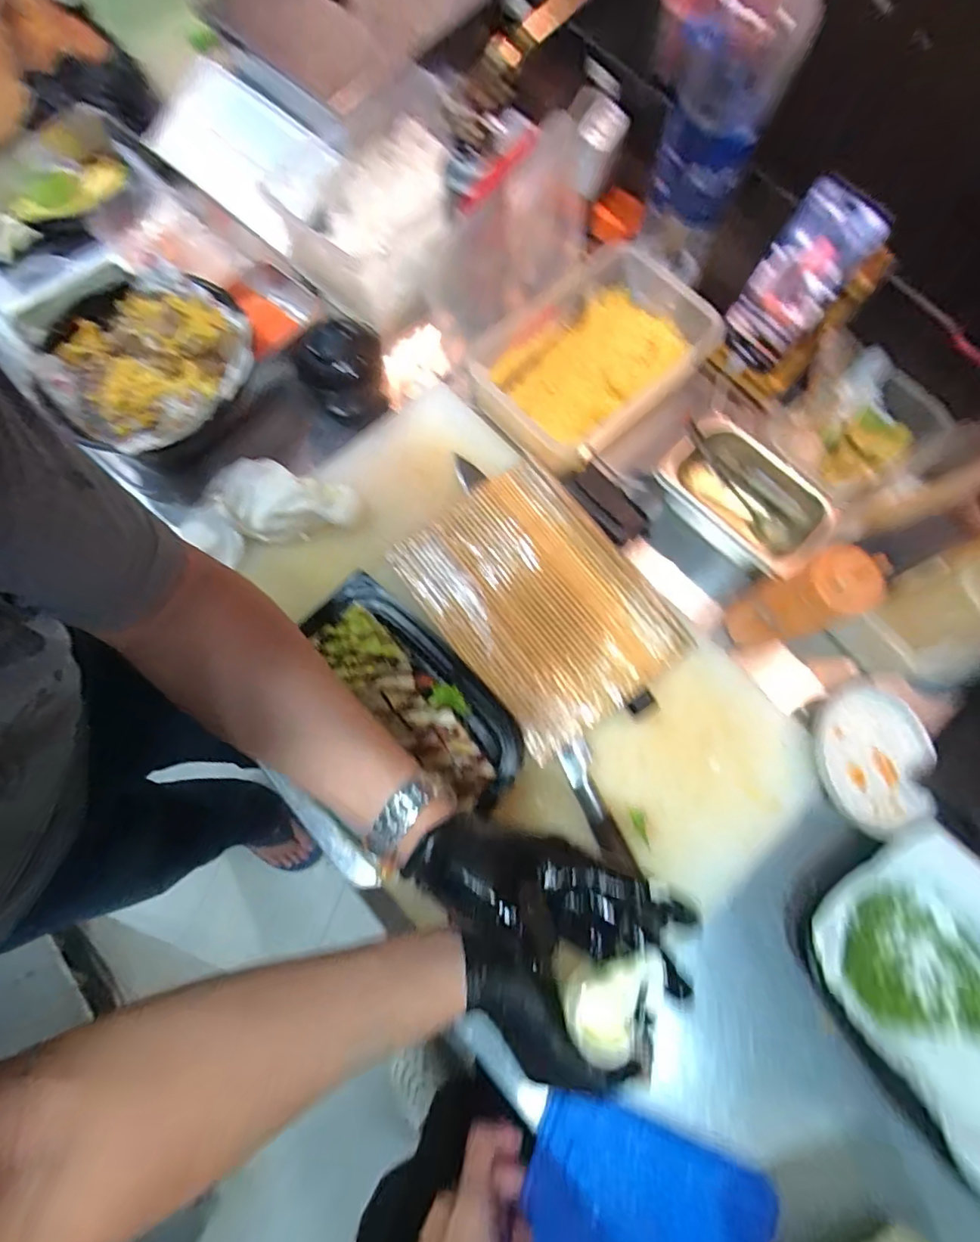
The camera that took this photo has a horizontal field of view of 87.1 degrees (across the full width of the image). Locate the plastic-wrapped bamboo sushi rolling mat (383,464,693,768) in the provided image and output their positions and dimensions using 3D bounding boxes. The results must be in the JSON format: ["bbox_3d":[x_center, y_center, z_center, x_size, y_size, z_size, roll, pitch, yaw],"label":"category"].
[{"bbox_3d":[0.048,-0.022,0.539,0.199,0.012,0.269,-37,79,-10],"label":"plastic-wrapped bamboo sushi rolling mat"}]

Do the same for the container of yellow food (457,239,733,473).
[{"bbox_3d":[0.121,-0.310,0.598,0.279,0.048,0.183,-44,80,-8],"label":"container of yellow food"}]

